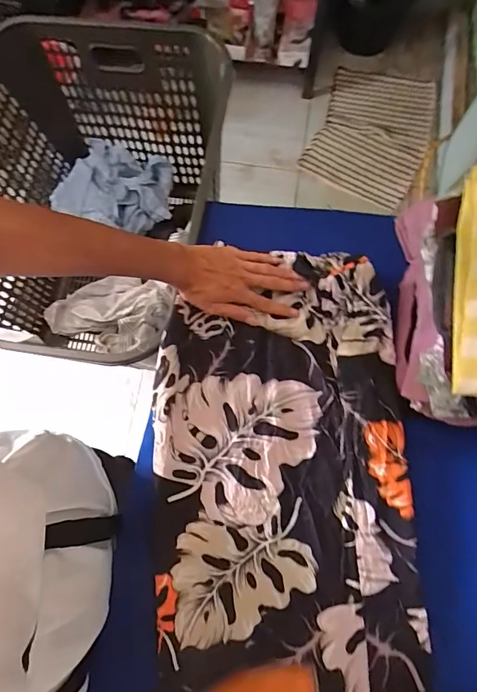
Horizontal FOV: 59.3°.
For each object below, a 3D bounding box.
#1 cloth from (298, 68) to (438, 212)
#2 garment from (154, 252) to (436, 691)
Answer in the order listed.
[{"bbox_3d":[0.493,-0.781,1.539,0.392,0.078,0.532,22,75,1],"label":"cloth"},{"bbox_3d":[0.062,0.284,0.457,0.296,0.057,0.781,-4,75,-2],"label":"garment"}]

